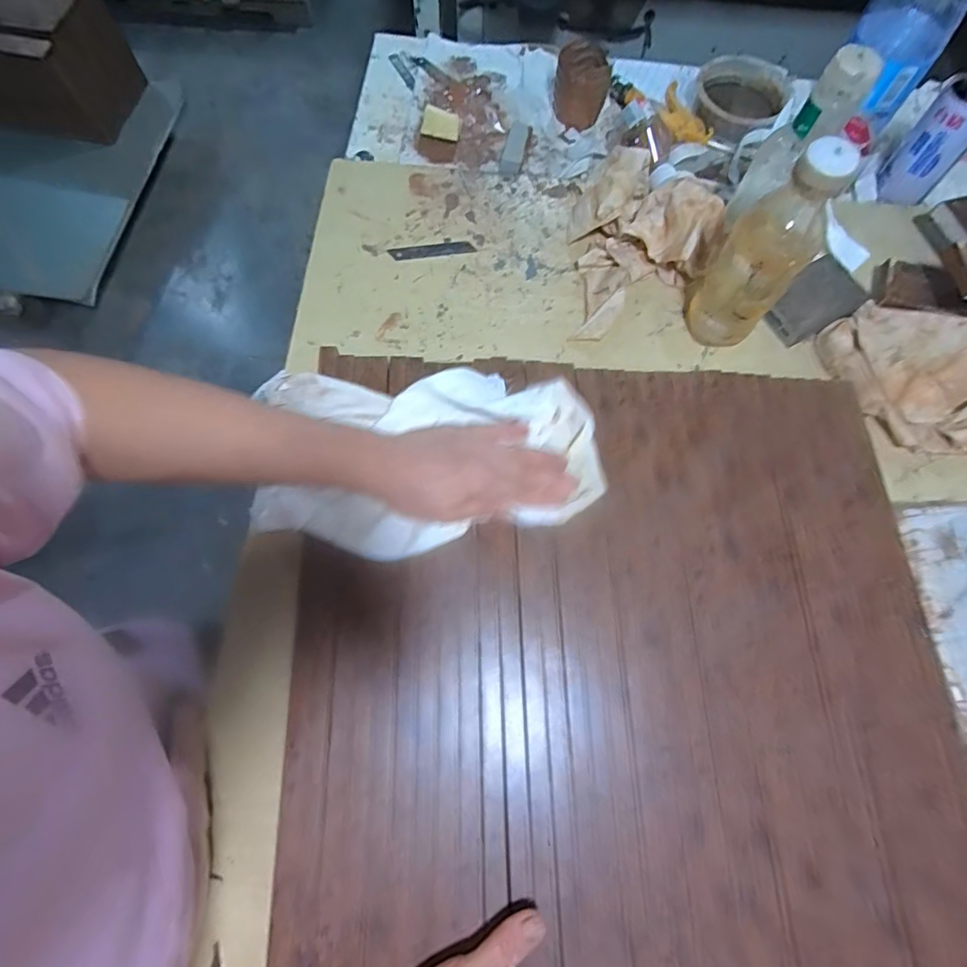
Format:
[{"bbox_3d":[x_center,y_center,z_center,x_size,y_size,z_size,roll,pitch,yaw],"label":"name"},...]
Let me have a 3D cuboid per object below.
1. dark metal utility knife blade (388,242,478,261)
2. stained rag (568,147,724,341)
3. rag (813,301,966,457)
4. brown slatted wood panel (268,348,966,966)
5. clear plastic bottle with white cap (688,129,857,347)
[{"bbox_3d":[-0.061,-0.275,0.590,0.099,0.004,0.019,-8,72,-4],"label":"dark metal utility knife blade"},{"bbox_3d":[0.159,-0.286,0.562,0.188,0.069,0.203,-31,75,-11],"label":"stained rag"},{"bbox_3d":[0.493,-0.101,0.526,0.261,0.044,0.154,23,73,6],"label":"rag"},{"bbox_3d":[0.107,0.109,0.395,0.493,0.017,0.458,2,72,-1],"label":"brown slatted wood panel"},{"bbox_3d":[0.257,-0.212,0.460,0.073,0.207,0.076,32,74,9],"label":"clear plastic bottle with white cap"}]

